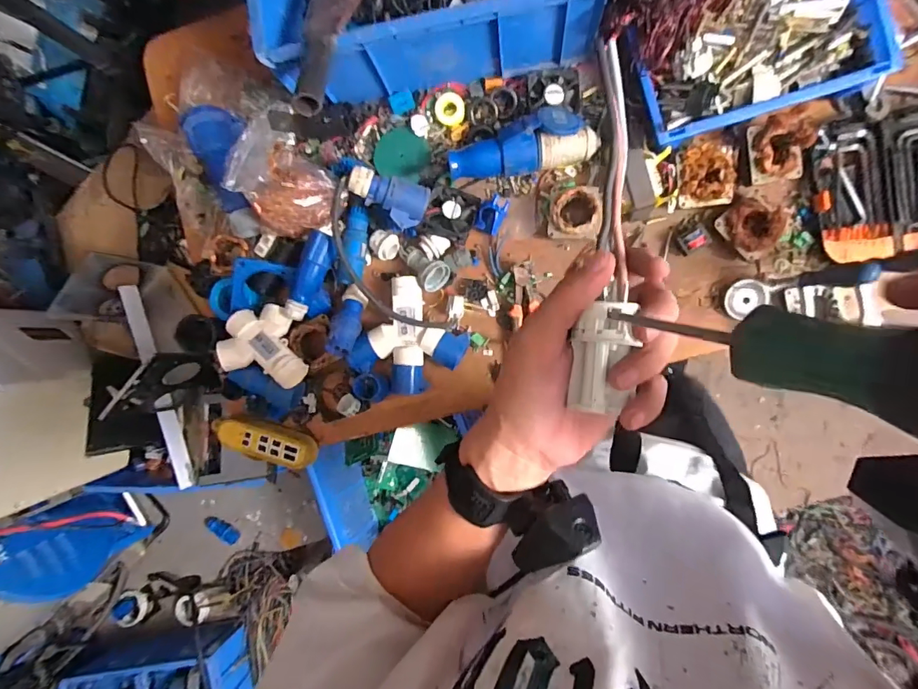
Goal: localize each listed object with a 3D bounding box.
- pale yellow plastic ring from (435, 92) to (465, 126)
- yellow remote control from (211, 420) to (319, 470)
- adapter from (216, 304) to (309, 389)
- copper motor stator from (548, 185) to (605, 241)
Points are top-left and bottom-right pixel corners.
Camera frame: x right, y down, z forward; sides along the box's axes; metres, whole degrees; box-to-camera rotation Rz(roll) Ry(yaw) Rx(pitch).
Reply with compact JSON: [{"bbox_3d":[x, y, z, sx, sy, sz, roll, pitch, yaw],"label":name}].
[{"bbox_3d":[-0.014,-0.383,0.755,0.048,0.007,0.048,0,108,-1],"label":"pale yellow plastic ring"},{"bbox_3d":[-0.342,0.173,0.815,0.179,0.032,0.071,12,91,8],"label":"yellow remote control"},{"bbox_3d":[-0.311,-0.002,0.749,0.138,0.048,0.120,11,91,8],"label":"adapter"},{"bbox_3d":[0.184,-0.206,0.733,0.083,0.052,0.081,8,91,8],"label":"copper motor stator"}]

